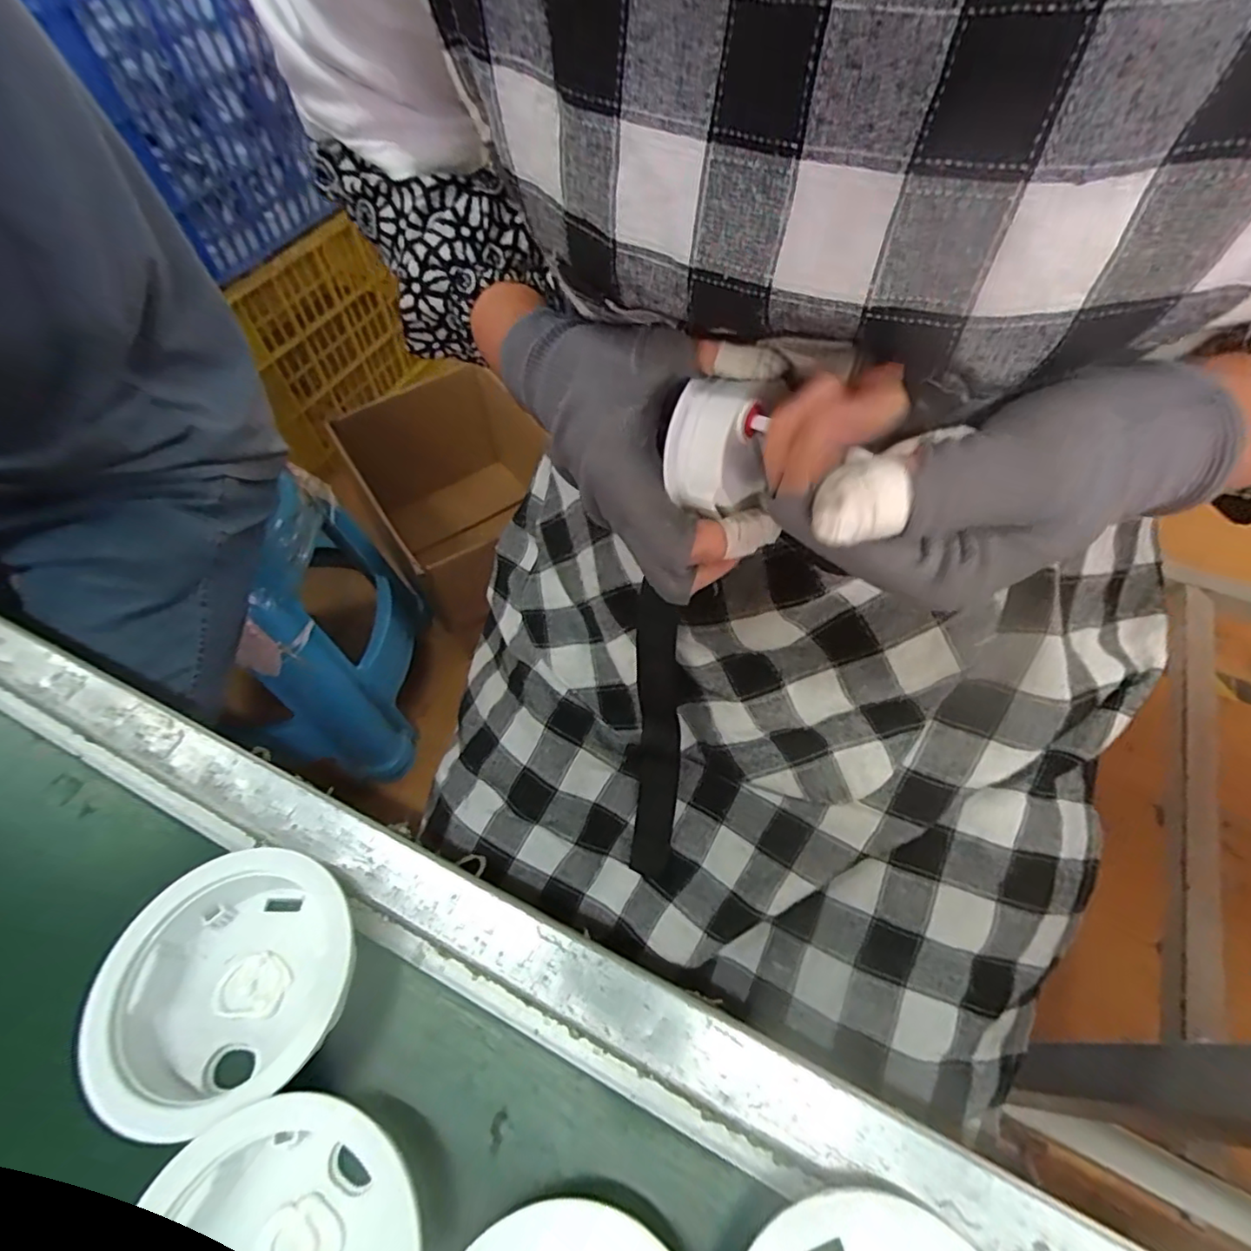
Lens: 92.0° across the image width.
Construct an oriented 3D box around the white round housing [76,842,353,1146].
[{"bbox_3d":[-0.122,0.108,0.184,0.075,0.025,0.069,-1,59,1],"label":"white round housing"}]

